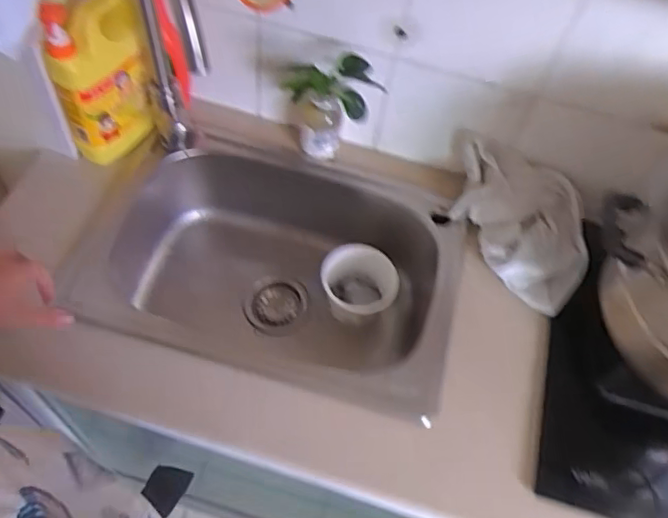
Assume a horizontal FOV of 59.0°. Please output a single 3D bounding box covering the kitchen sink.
[{"bbox_3d":[-0.088,0.044,0.938,0.521,0.248,0.367,15,57,3],"label":"kitchen sink"}]

